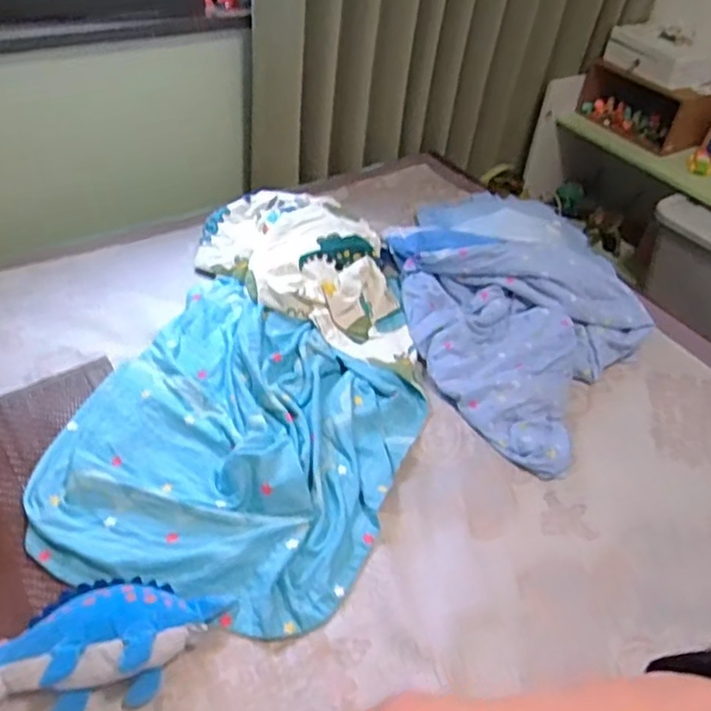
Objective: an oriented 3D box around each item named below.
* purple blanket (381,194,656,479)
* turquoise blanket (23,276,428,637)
[{"bbox_3d":[0.354,-0.146,1.473,0.491,0.155,0.857,-4,44,-11],"label":"purple blanket"},{"bbox_3d":[-0.195,0.128,1.173,0.555,0.065,0.654,17,44,11],"label":"turquoise blanket"}]

